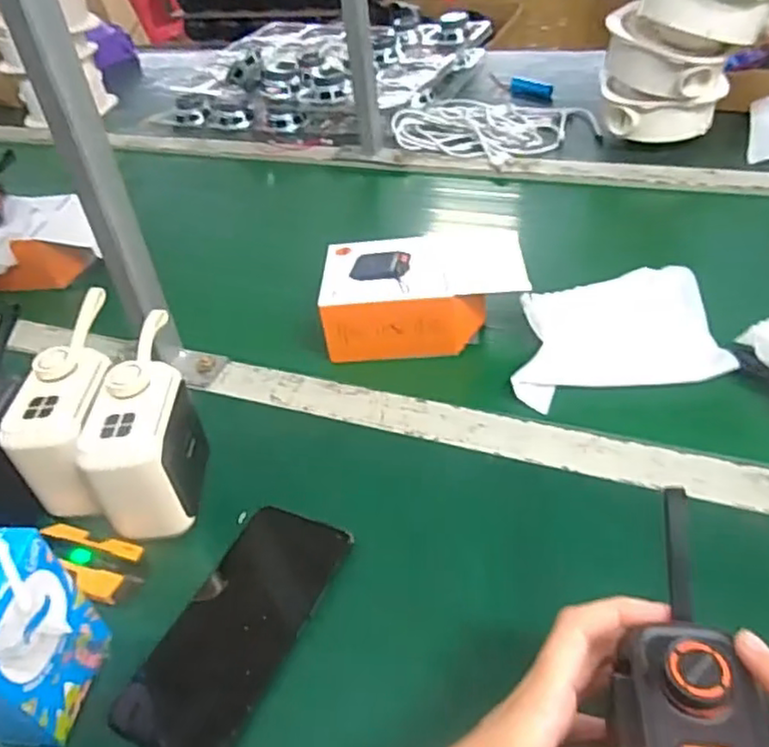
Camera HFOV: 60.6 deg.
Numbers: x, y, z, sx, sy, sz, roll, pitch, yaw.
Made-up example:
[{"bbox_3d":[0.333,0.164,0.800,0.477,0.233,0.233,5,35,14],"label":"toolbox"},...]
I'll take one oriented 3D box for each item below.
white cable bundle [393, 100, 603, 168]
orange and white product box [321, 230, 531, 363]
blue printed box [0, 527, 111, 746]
[{"bbox_3d":[0.144,-0.323,0.868,0.259,0.024,0.171,6,42,16],"label":"white cable bundle"},{"bbox_3d":[0.036,-0.072,0.582,0.169,0.060,0.105,-4,40,5],"label":"orange and white product box"},{"bbox_3d":[-0.191,0.138,0.338,0.048,0.109,0.072,6,42,15],"label":"blue printed box"}]

